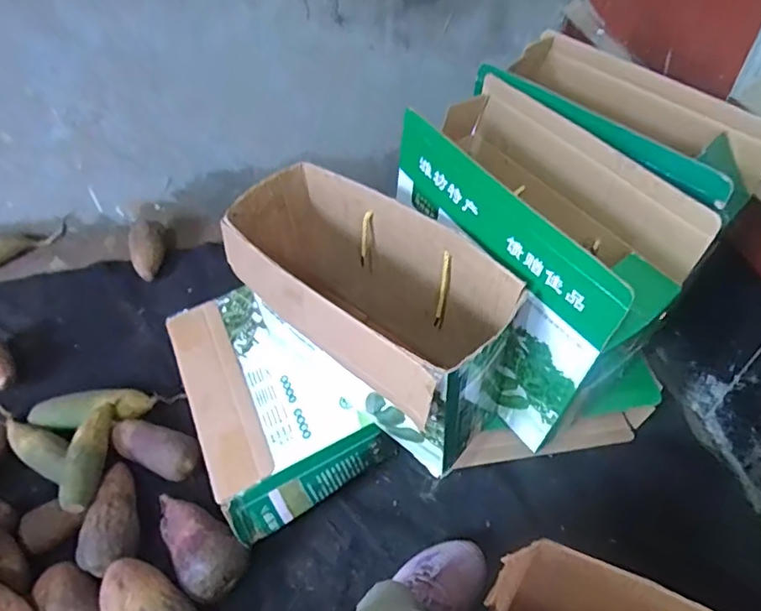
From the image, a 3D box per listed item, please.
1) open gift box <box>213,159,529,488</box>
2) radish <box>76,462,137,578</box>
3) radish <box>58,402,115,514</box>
[{"bbox_3d":[-0.018,0.017,0.711,0.357,0.255,0.186,32,56,27],"label":"open gift box"},{"bbox_3d":[-0.388,0.300,0.774,0.072,0.055,0.162,-8,48,-5],"label":"radish"},{"bbox_3d":[-0.442,0.225,0.818,0.056,0.041,0.170,2,48,4],"label":"radish"}]

